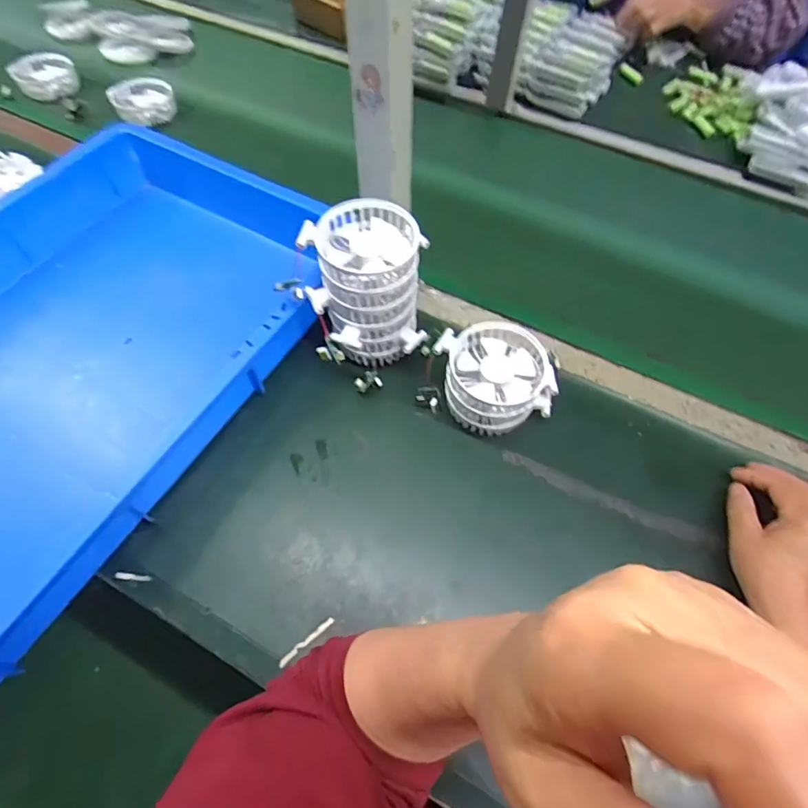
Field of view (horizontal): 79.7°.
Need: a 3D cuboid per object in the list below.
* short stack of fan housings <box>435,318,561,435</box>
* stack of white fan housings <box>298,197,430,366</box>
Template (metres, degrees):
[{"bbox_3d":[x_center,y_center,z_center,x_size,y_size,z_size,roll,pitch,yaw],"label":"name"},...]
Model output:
[{"bbox_3d":[0.089,-0.027,0.478,0.099,0.065,0.094,-17,63,-10],"label":"short stack of fan housings"},{"bbox_3d":[-0.036,-0.106,0.488,0.112,0.156,0.097,-7,62,-5],"label":"stack of white fan housings"}]

